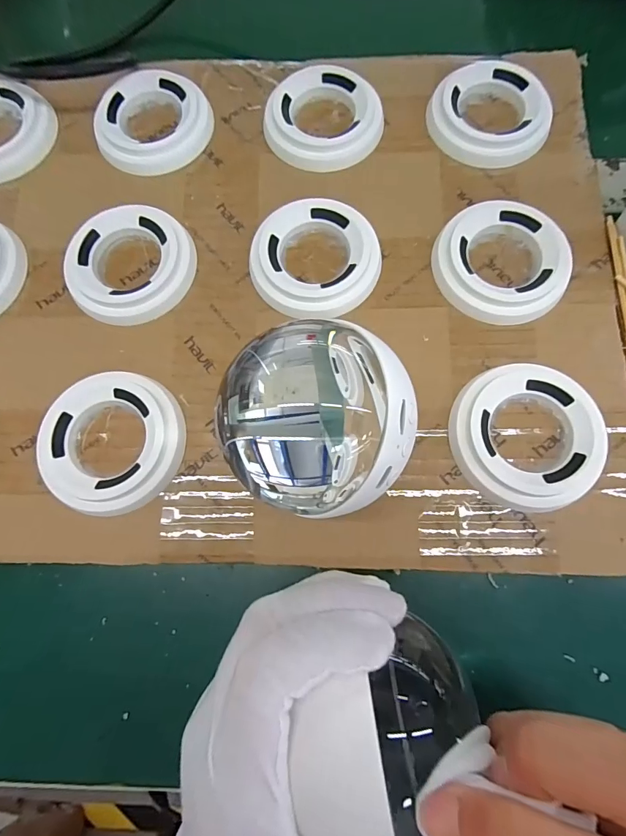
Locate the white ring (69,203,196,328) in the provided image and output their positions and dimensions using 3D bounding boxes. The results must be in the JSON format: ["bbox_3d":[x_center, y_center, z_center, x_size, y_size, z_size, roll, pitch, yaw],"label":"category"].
[{"bbox_3d":[-0.103,-0.086,0.232,0.068,0.013,0.068,0,77,1],"label":"white ring"}]

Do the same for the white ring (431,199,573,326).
[{"bbox_3d":[0.102,-0.084,0.224,0.068,0.011,0.069,0,77,1],"label":"white ring"}]

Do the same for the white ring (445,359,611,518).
[{"bbox_3d":[0.104,0.009,0.201,0.069,0.013,0.069,0,77,1],"label":"white ring"}]

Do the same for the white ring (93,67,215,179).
[{"bbox_3d":[-0.100,-0.183,0.257,0.065,0.011,0.067,0,77,1],"label":"white ring"}]

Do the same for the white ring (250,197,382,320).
[{"bbox_3d":[0.001,-0.087,0.230,0.069,0.012,0.068,0,77,1],"label":"white ring"}]

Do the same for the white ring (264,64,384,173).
[{"bbox_3d":[0.005,-0.183,0.255,0.067,0.013,0.066,0,77,1],"label":"white ring"}]

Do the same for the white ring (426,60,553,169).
[{"bbox_3d":[0.107,-0.184,0.251,0.070,0.011,0.070,0,77,1],"label":"white ring"}]

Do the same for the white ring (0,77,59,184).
[{"bbox_3d":[-0.202,-0.182,0.261,0.071,0.008,0.071,36,80,8],"label":"white ring"}]

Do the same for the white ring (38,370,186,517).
[{"bbox_3d":[-0.100,0.012,0.208,0.069,0.013,0.068,0,77,1],"label":"white ring"}]

